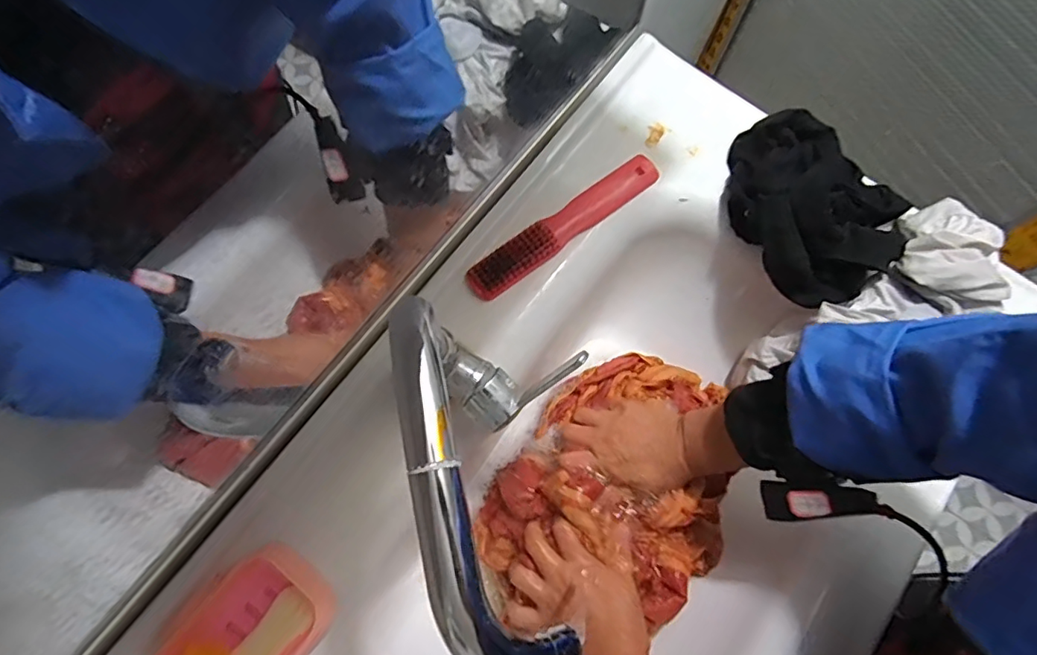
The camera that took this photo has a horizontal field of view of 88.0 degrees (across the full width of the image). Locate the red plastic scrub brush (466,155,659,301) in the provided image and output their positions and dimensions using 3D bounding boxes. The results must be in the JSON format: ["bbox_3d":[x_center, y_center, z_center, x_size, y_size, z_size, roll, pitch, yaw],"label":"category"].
[{"bbox_3d":[0.044,-0.096,0.504,0.212,0.026,0.034,-37,76,-11],"label":"red plastic scrub brush"}]

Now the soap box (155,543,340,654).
[{"bbox_3d":[-0.197,0.222,0.383,0.081,0.033,0.120,37,76,10],"label":"soap box"}]

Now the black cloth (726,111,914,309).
[{"bbox_3d":[0.274,-0.119,0.498,0.151,0.055,0.174,-33,76,-10],"label":"black cloth"}]

